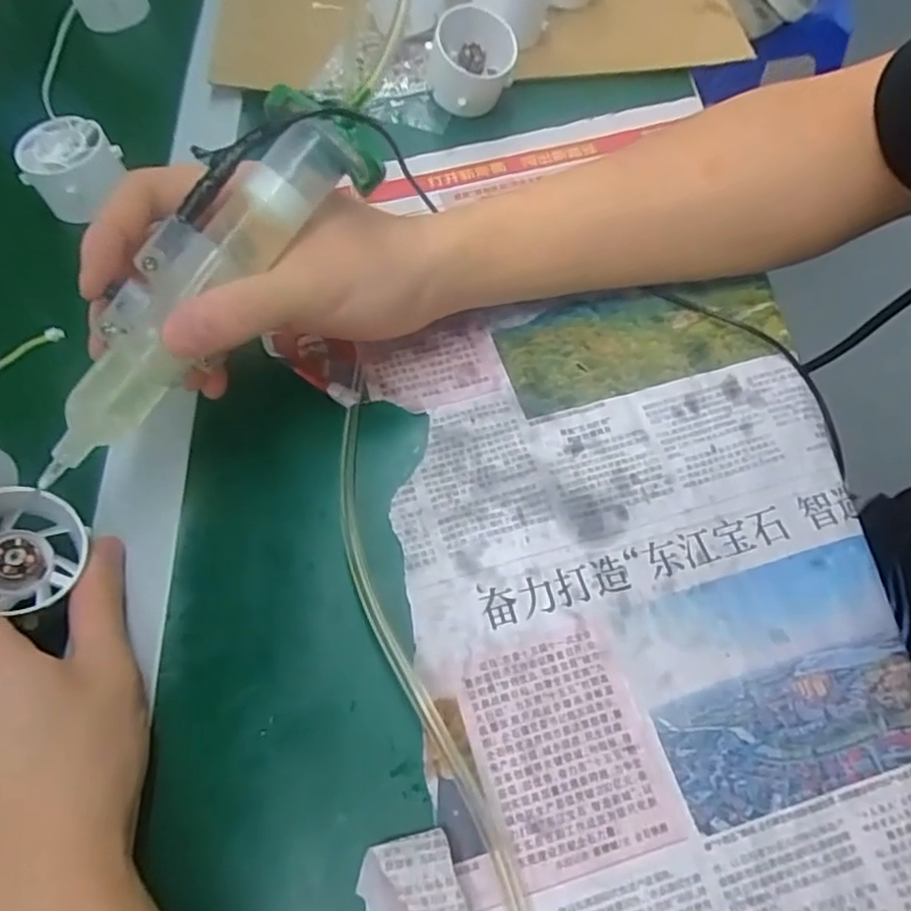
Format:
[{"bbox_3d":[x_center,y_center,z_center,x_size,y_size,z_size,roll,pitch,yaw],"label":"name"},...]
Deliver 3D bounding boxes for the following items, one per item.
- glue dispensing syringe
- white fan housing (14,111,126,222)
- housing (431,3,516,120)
[{"bbox_3d":[-0.097,-0.061,0.255,0.036,0.030,0.171,40,89,19],"label":"glue dispensing syringe"},{"bbox_3d":[-0.229,-0.173,0.401,0.051,0.033,0.047,-40,69,-19],"label":"white fan housing"},{"bbox_3d":[0.010,-0.245,0.417,0.054,0.043,0.047,1,62,1],"label":"housing"}]

